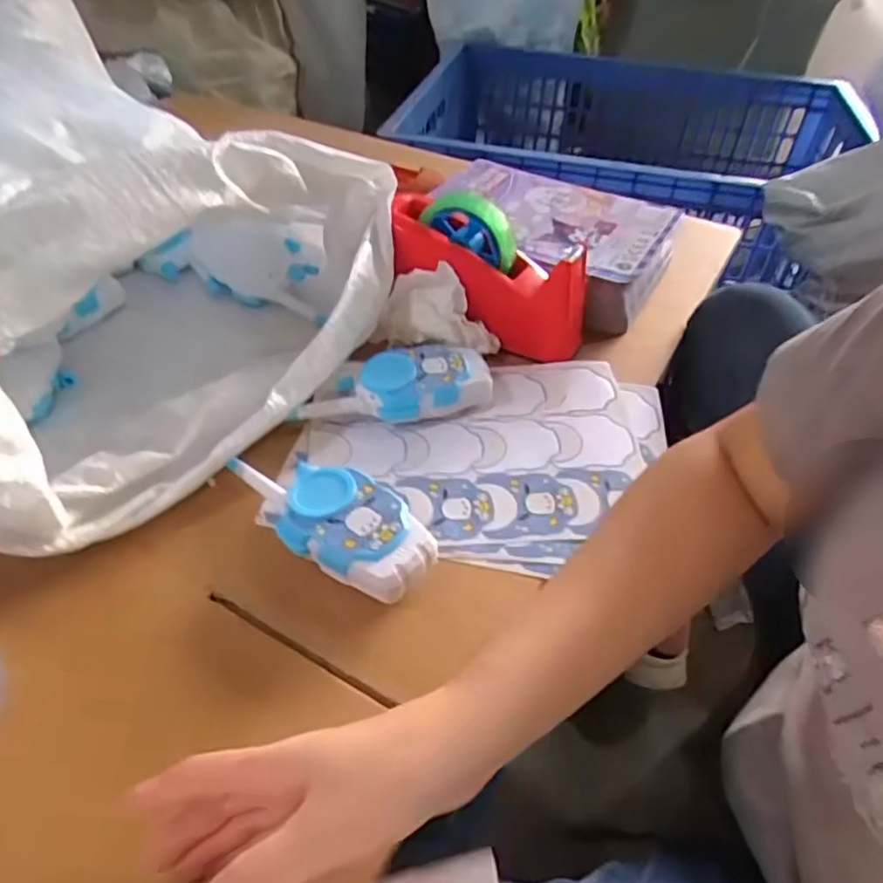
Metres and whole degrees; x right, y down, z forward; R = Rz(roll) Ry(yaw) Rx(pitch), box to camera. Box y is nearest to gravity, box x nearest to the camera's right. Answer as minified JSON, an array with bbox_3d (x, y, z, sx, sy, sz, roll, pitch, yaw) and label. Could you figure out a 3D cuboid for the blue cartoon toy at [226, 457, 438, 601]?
[{"bbox_3d":[-0.079,0.049,0.433,0.170,0.036,0.067,27,51,22],"label":"blue cartoon toy"}]

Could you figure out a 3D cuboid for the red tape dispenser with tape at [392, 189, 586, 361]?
[{"bbox_3d":[0.049,-0.163,0.569,0.209,0.100,0.072,37,51,-2],"label":"red tape dispenser with tape"}]

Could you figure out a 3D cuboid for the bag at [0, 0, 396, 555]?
[{"bbox_3d":[-0.313,-0.182,0.544,0.507,0.183,0.424,27,51,22],"label":"bag"}]

